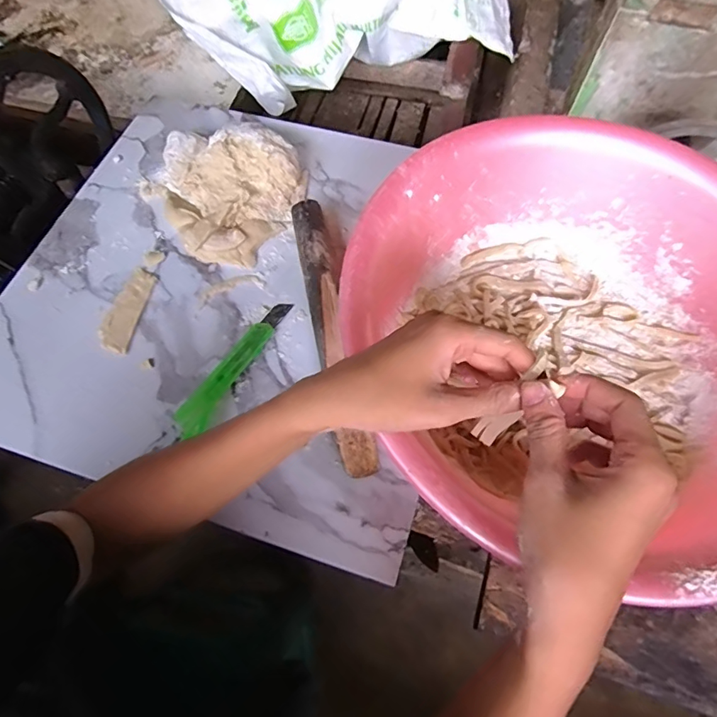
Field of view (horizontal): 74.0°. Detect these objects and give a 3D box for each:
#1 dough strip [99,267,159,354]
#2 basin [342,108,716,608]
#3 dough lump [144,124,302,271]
[{"bbox_3d":[-0.243,-0.052,0.501,0.035,0.007,0.098,8,65,2],"label":"dough strip"},{"bbox_3d":[0.189,-0.013,0.424,0.391,0.130,0.397,1,64,-1],"label":"basin"},{"bbox_3d":[-0.166,-0.193,0.543,0.177,0.053,0.157,13,65,5],"label":"dough lump"}]

